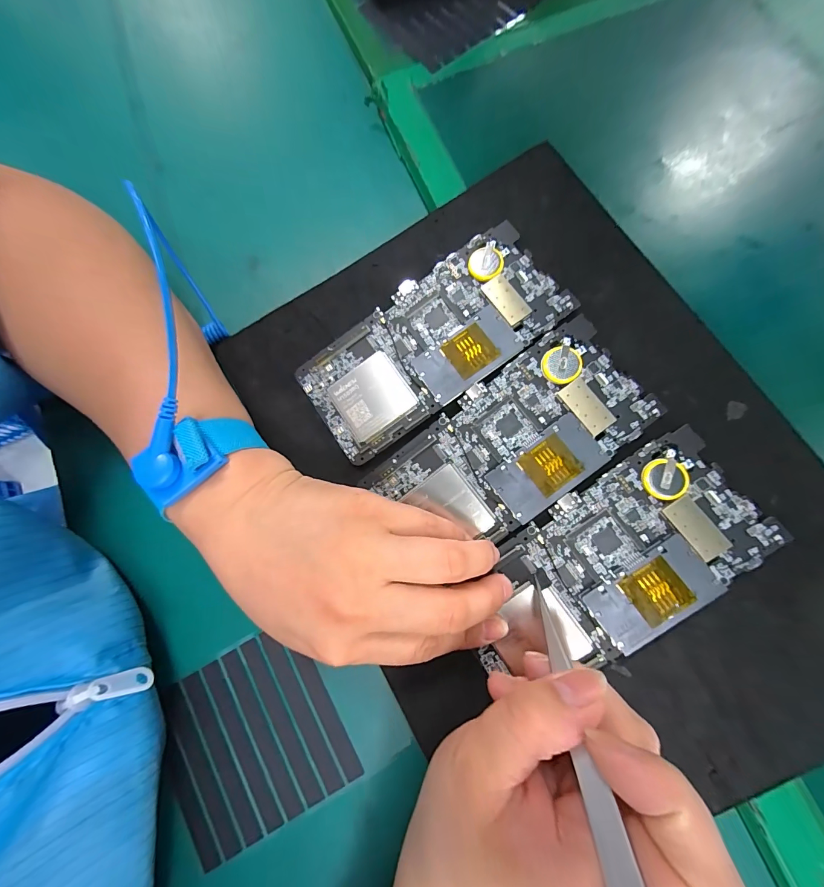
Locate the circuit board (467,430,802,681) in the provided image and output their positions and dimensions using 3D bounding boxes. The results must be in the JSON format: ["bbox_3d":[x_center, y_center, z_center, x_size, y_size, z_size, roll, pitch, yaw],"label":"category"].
[{"bbox_3d":[0.097,0.062,0.185,0.145,0.005,0.071,-37,75,5],"label":"circuit board"}]

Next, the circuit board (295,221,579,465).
[{"bbox_3d":[0.010,-0.058,0.215,0.152,0.004,0.071,-35,79,4],"label":"circuit board"}]

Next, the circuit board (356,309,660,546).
[{"bbox_3d":[0.054,0.001,0.200,0.141,0.005,0.073,-39,81,5],"label":"circuit board"}]

